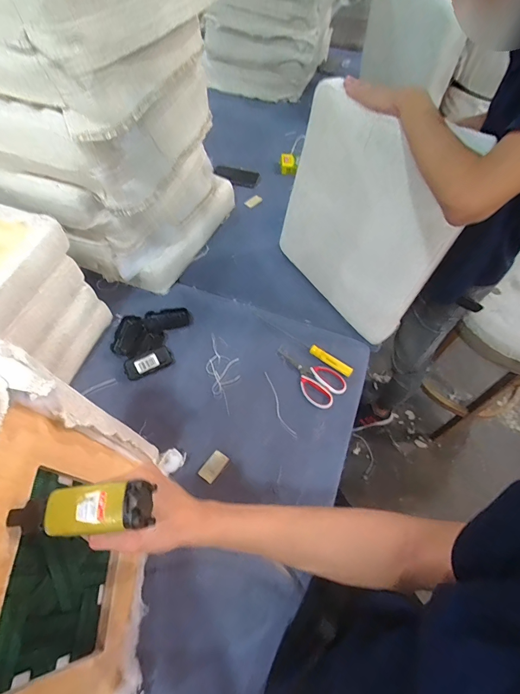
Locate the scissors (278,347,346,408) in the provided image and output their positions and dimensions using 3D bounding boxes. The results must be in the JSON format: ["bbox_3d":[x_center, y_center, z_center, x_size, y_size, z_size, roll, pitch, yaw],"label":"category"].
[{"bbox_3d":[0.116,0.064,0.870,0.095,0.007,0.186,-38,67,-23],"label":"scissors"}]

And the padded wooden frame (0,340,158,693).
[{"bbox_3d":[-0.235,0.265,0.428,0.096,0.406,0.386,-10,56,-2],"label":"padded wooden frame"}]

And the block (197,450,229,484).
[{"bbox_3d":[-0.097,0.250,0.753,0.037,0.007,0.063,34,63,18],"label":"block"}]

